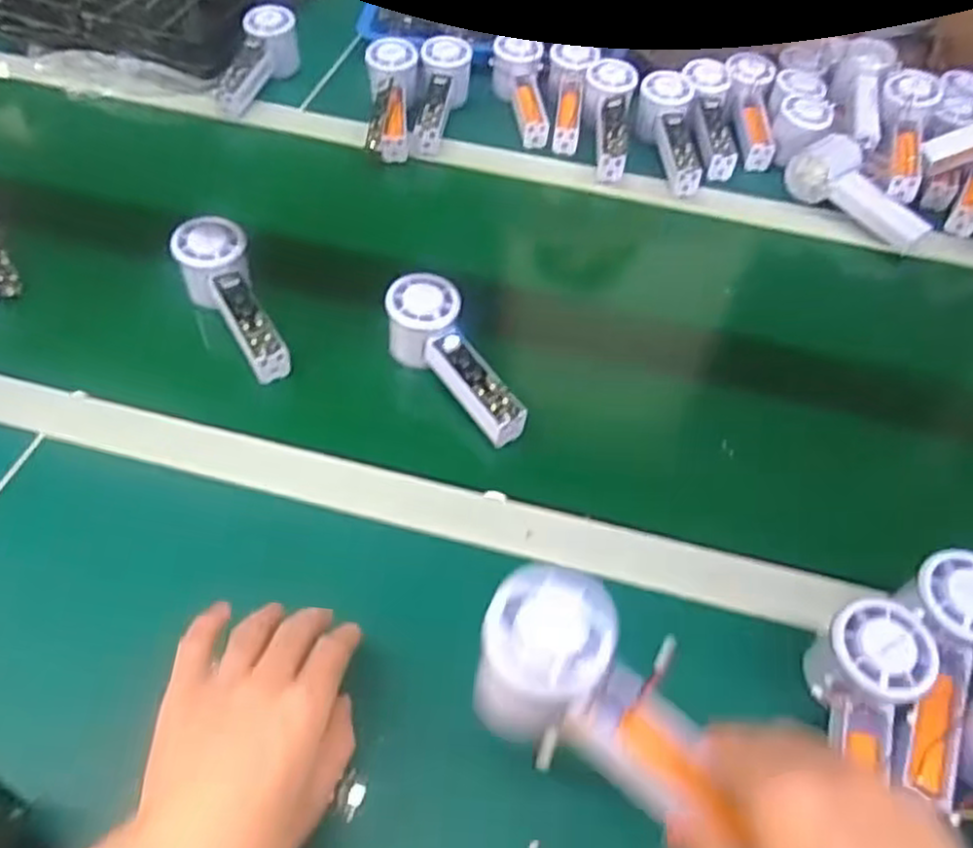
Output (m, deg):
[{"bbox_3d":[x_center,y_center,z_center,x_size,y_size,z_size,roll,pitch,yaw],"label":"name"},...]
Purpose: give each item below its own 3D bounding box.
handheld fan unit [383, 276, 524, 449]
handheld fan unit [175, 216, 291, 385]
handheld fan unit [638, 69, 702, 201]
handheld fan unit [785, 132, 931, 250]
[{"bbox_3d":[-0.025,-0.050,0.581,0.052,0.052,0.147,-25,59,-22],"label":"handheld fan unit"},{"bbox_3d":[-0.207,-0.099,0.622,0.053,0.051,0.156,-25,73,-22],"label":"handheld fan unit"},{"bbox_3d":[0.200,-0.312,0.810,0.055,0.043,0.160,-1,65,-6],"label":"handheld fan unit"},{"bbox_3d":[0.383,-0.239,0.761,0.059,0.046,0.148,-35,63,-27],"label":"handheld fan unit"}]

